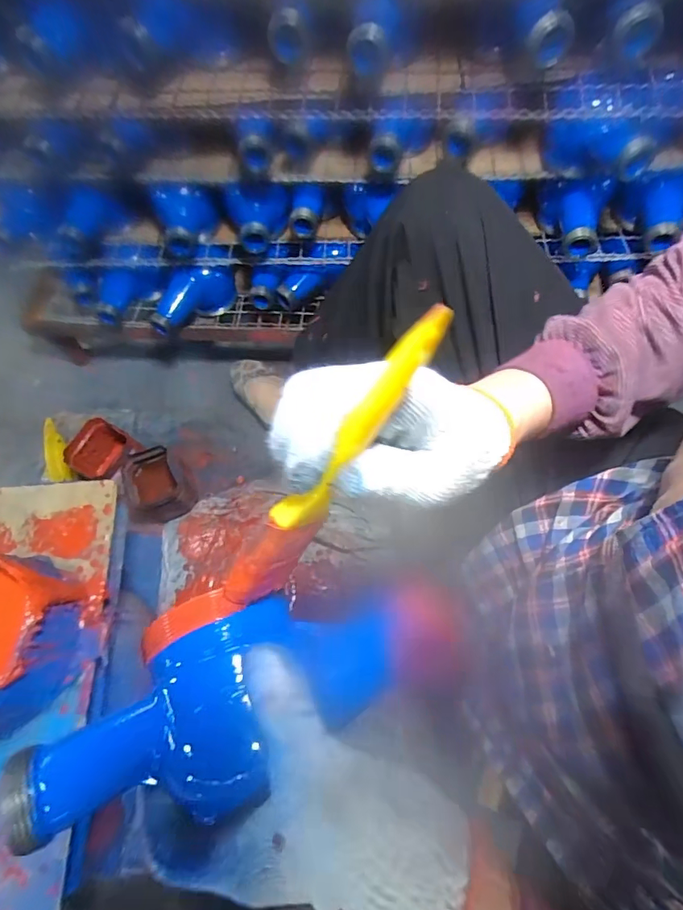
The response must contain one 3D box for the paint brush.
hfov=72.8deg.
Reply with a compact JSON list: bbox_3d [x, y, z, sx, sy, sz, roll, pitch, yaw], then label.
[{"bbox_3d":[-0.006,0.009,0.204,0.016,0.021,0.164,42,112,17],"label":"paint brush"}]

